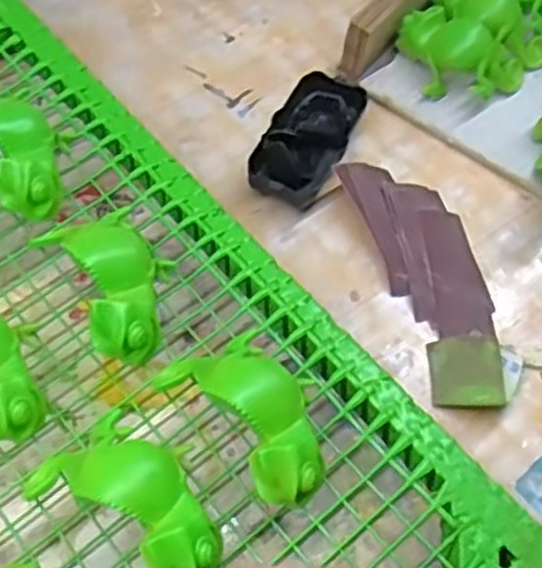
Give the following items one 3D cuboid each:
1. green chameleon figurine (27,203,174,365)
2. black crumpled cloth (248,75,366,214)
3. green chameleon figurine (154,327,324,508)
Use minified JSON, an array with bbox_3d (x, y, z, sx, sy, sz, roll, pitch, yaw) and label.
[{"bbox_3d":[-0.082,-0.005,0.414,0.060,0.041,0.094,-22,64,-16],"label":"green chameleon figurine"},{"bbox_3d":[0.025,-0.099,0.540,0.051,0.032,0.109,21,61,8],"label":"black crumpled cloth"},{"bbox_3d":[-0.006,0.060,0.382,0.052,0.042,0.095,-37,69,-22],"label":"green chameleon figurine"}]

